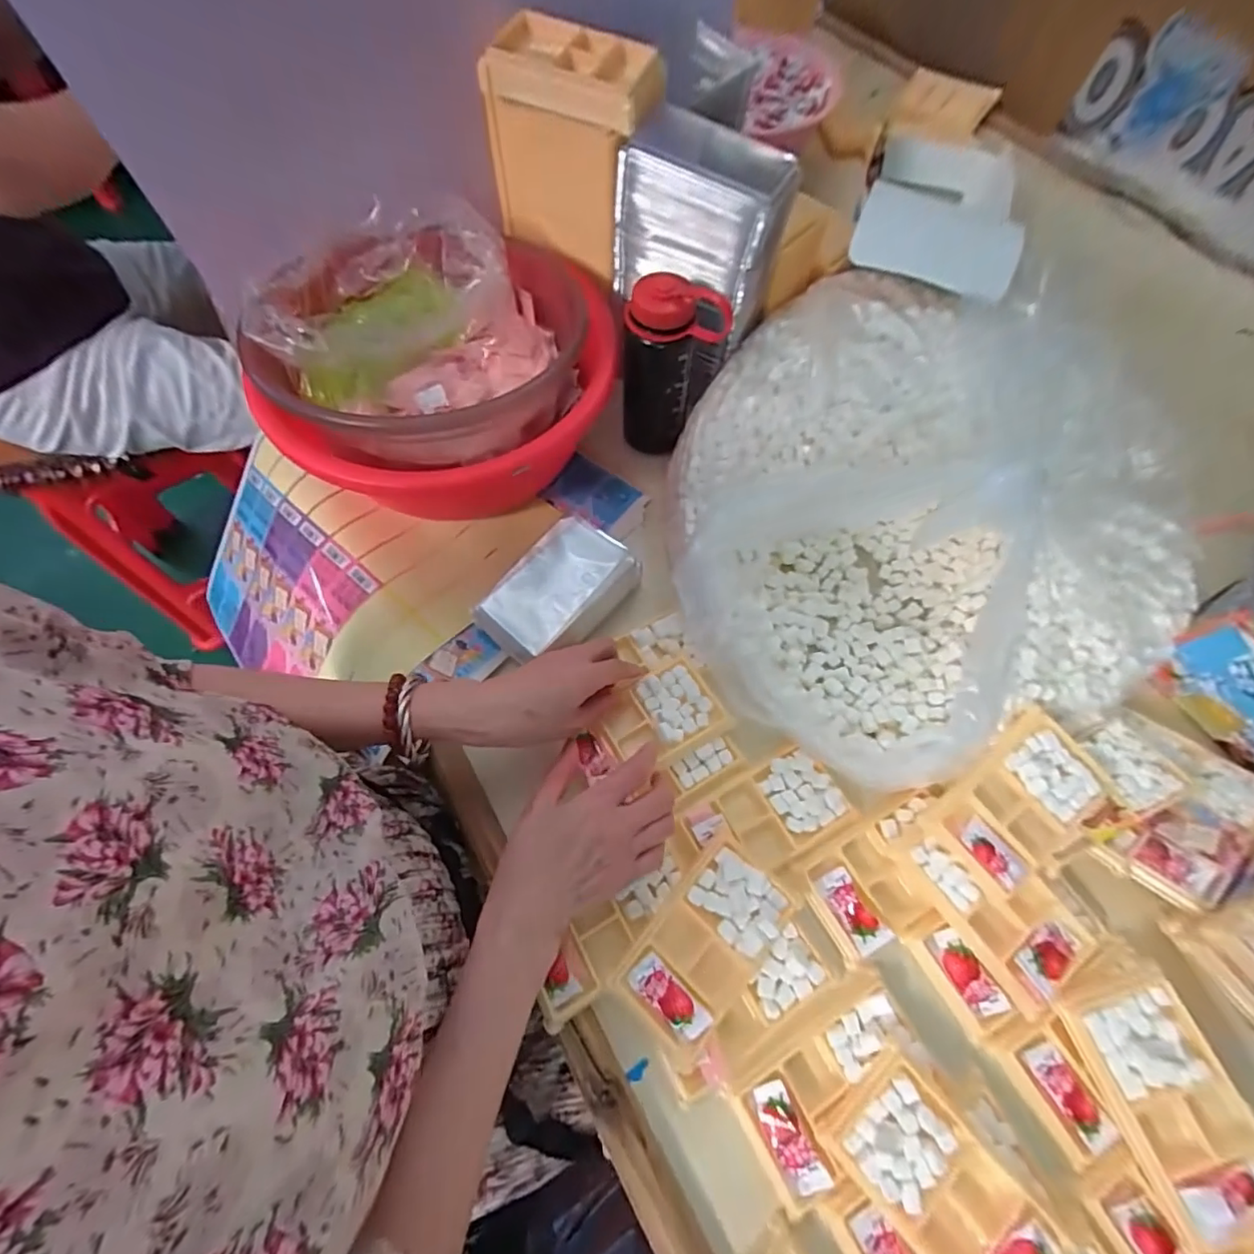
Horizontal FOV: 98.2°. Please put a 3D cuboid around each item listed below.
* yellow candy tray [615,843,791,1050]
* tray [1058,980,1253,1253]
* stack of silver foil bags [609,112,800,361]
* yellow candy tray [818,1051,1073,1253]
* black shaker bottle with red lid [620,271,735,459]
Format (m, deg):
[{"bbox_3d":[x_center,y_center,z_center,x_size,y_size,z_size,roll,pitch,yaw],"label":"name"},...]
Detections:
[{"bbox_3d":[0.057,0.222,0.384,0.067,0.012,0.119,41,71,17],"label":"yellow candy tray"},{"bbox_3d":[0.355,0.309,0.351,0.076,0.022,0.133,-17,66,-9],"label":"tray"},{"bbox_3d":[0.065,-0.356,0.503,0.150,0.147,0.084,17,65,2],"label":"stack of silver foil bags"},{"bbox_3d":[0.195,0.347,0.332,0.071,0.021,0.132,-39,71,-17],"label":"yellow candy tray"},{"bbox_3d":[0.047,-0.259,0.540,0.090,0.176,0.076,11,65,4],"label":"black shaker bottle with red lid"}]

